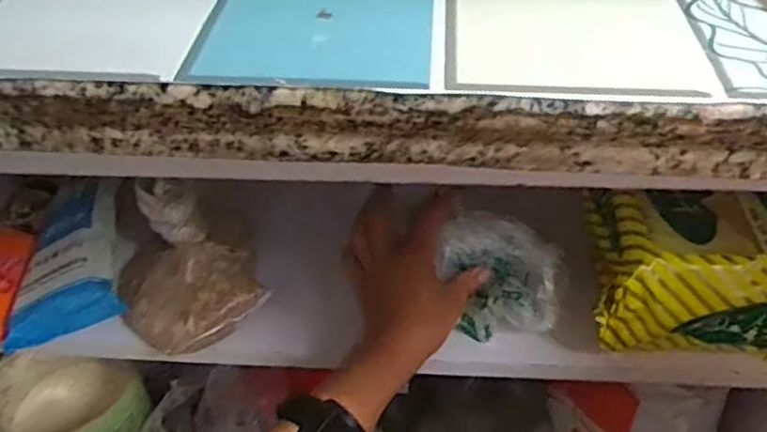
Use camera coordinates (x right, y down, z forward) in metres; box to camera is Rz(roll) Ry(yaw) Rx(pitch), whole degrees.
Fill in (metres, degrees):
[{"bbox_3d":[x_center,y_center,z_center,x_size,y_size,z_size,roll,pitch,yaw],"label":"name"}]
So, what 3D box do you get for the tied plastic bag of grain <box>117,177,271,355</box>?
[{"bbox_3d":[-0.153,0.029,0.565,0.114,0.077,0.127,-20,45,-20],"label":"tied plastic bag of grain"}]

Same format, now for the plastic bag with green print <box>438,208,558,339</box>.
[{"bbox_3d":[0.092,0.044,0.561,0.086,0.064,0.078,7,42,9],"label":"plastic bag with green print"}]

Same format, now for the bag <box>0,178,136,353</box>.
[{"bbox_3d":[-0.292,0.027,0.596,0.155,0.048,0.173,-7,42,-7],"label":"bag"}]

